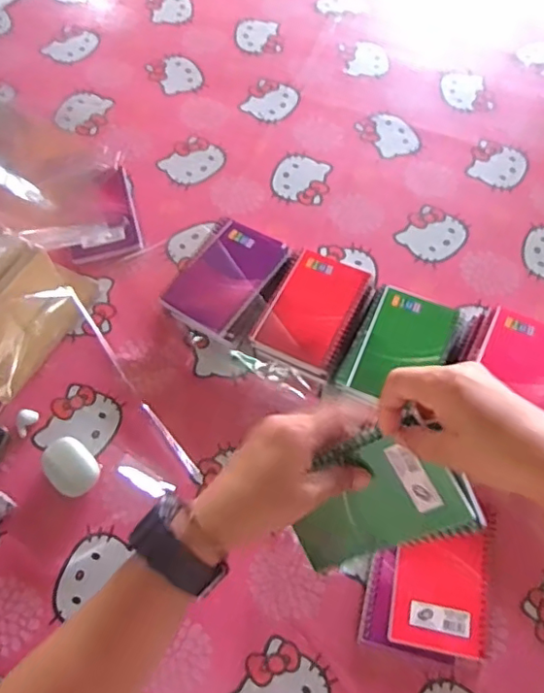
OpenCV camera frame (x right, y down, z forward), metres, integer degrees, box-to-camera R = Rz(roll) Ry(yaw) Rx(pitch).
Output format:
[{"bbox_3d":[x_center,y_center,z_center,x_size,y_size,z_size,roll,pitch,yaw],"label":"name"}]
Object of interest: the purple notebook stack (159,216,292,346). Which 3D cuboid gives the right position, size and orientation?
[{"bbox_3d":[-0.050,-0.073,0.638,0.095,0.037,0.143,26,65,12],"label":"purple notebook stack"}]

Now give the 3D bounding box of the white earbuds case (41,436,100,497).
[{"bbox_3d":[-0.191,0.114,0.547,0.053,0.023,0.042,42,69,18],"label":"white earbuds case"}]

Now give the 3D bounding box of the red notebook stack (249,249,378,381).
[{"bbox_3d":[0.045,-0.034,0.622,0.093,0.033,0.136,24,65,11],"label":"red notebook stack"}]

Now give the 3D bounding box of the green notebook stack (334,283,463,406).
[{"bbox_3d":[0.131,0.005,0.604,0.094,0.032,0.138,26,65,12],"label":"green notebook stack"}]

